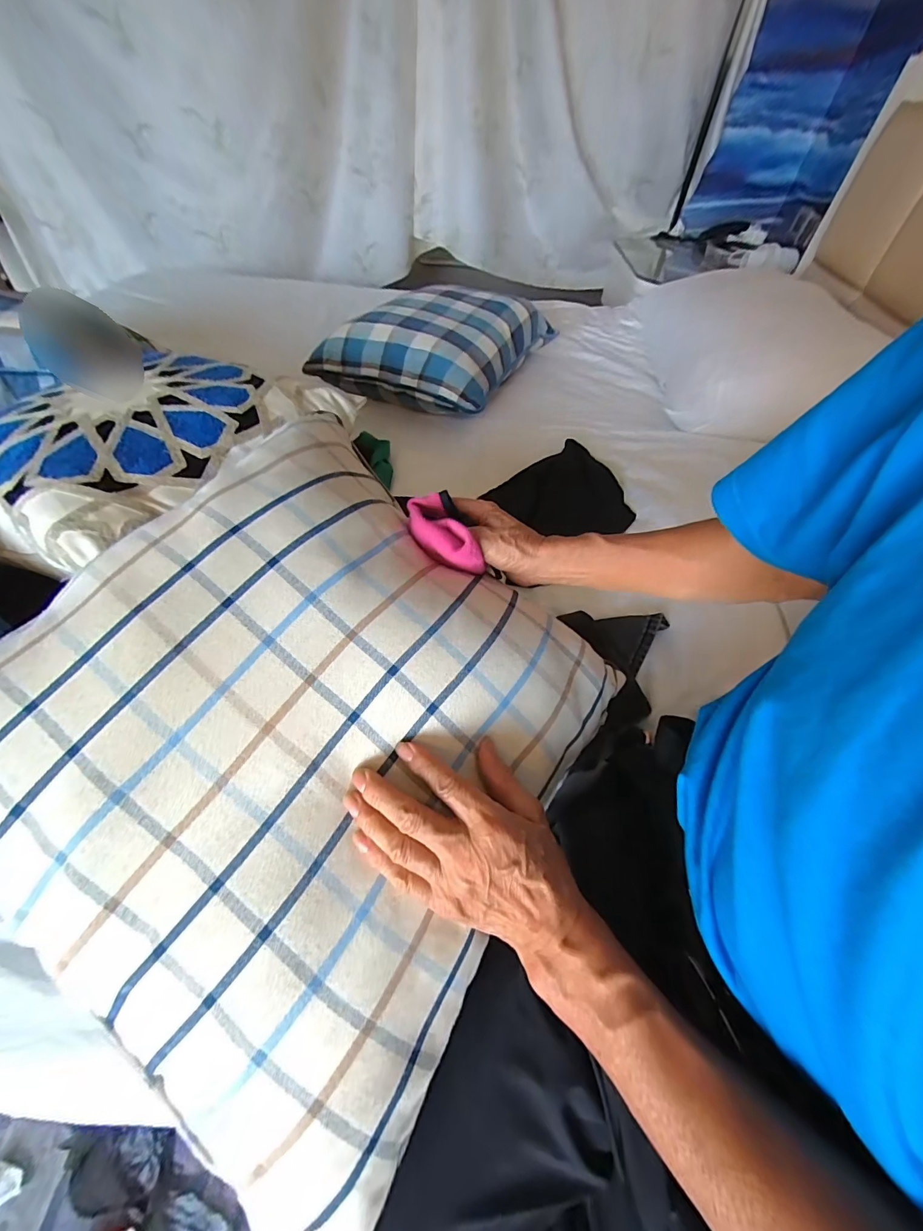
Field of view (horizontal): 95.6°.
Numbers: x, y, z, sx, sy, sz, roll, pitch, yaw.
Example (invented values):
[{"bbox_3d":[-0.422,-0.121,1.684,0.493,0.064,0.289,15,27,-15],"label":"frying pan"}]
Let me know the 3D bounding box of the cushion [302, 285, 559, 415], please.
[{"bbox_3d":[-0.044,-0.579,0.881,0.338,0.126,0.442,21,55,11],"label":"cushion"}]

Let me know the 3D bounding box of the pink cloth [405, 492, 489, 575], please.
[{"bbox_3d":[-0.015,-0.079,0.394,0.058,0.038,0.086,-23,58,-20],"label":"pink cloth"}]

